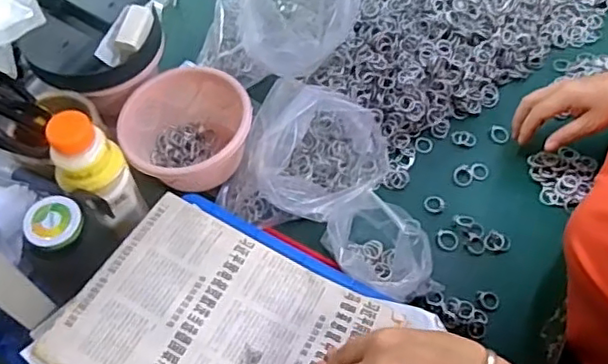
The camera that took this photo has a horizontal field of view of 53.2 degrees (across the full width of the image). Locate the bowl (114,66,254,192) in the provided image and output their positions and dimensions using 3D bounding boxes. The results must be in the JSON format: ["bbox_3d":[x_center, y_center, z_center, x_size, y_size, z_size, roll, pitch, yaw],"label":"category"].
[{"bbox_3d":[-0.138,-0.061,0.713,0.141,0.090,0.143,0,61,0],"label":"bowl"}]

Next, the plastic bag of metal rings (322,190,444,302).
[{"bbox_3d":[0.081,0.071,0.631,0.107,0.101,0.113,-30,65,-15],"label":"plastic bag of metal rings"}]

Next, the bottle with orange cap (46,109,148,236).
[{"bbox_3d":[-0.206,-0.004,0.606,0.060,0.147,0.055,-34,66,-17],"label":"bottle with orange cap"}]

